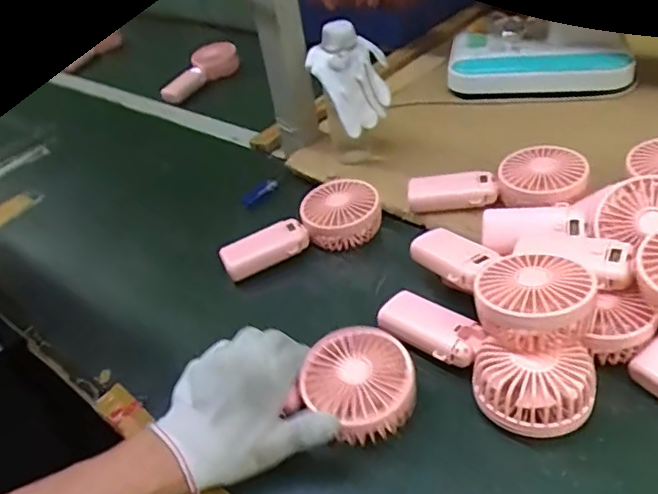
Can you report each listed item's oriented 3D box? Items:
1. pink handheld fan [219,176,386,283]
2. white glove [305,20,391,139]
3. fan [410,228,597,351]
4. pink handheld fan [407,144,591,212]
[{"bbox_3d":[-0.032,-0.022,0.603,0.179,0.040,0.074,-21,41,-11],"label":"pink handheld fan"},{"bbox_3d":[0.020,-0.186,0.620,0.090,0.101,0.076,-6,39,5],"label":"white glove"},{"bbox_3d":[0.141,0.025,0.474,0.092,0.044,0.179,-25,29,-18],"label":"fan"},{"bbox_3d":[0.179,-0.065,0.607,0.178,0.054,0.078,3,42,16],"label":"pink handheld fan"}]

